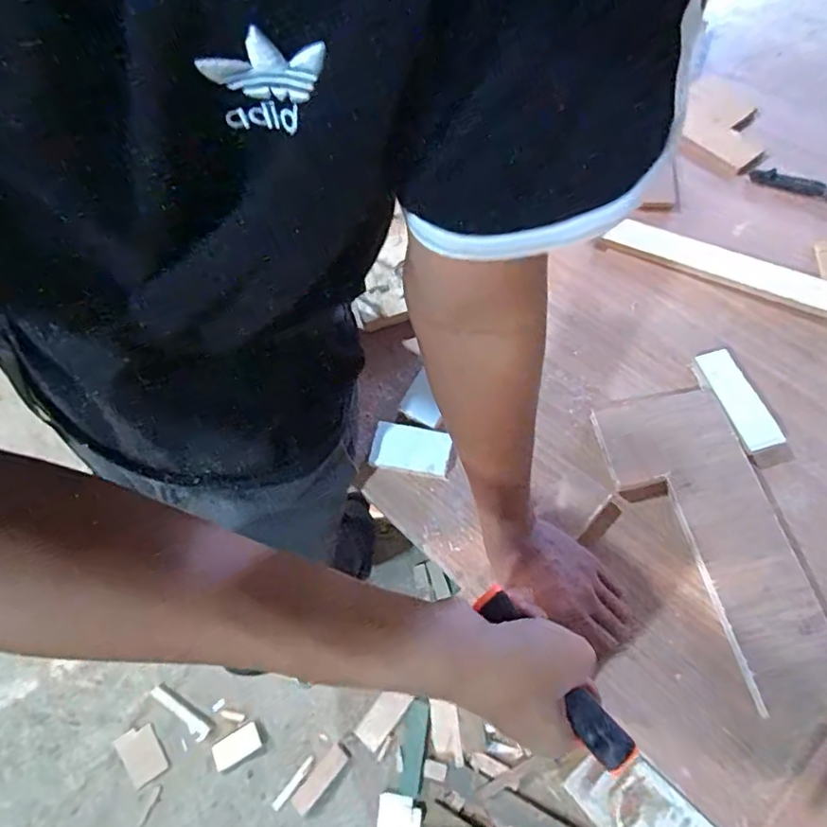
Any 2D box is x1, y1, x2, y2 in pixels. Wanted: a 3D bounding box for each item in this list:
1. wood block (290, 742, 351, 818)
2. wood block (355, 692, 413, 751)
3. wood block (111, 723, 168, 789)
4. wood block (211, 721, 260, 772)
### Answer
[{"bbox_3d":[-0.184,0.728,1.112,0.041,0.015,0.137,38,76,20],"label":"wood block"},{"bbox_3d":[-0.064,0.624,1.148,0.060,0.013,0.122,35,75,20],"label":"wood block"},{"bbox_3d":[-0.554,0.695,1.135,0.076,0.012,0.106,-29,73,-21],"label":"wood block"},{"bbox_3d":[-0.368,0.690,1.156,0.094,0.023,0.054,-30,66,-6],"label":"wood block"}]

